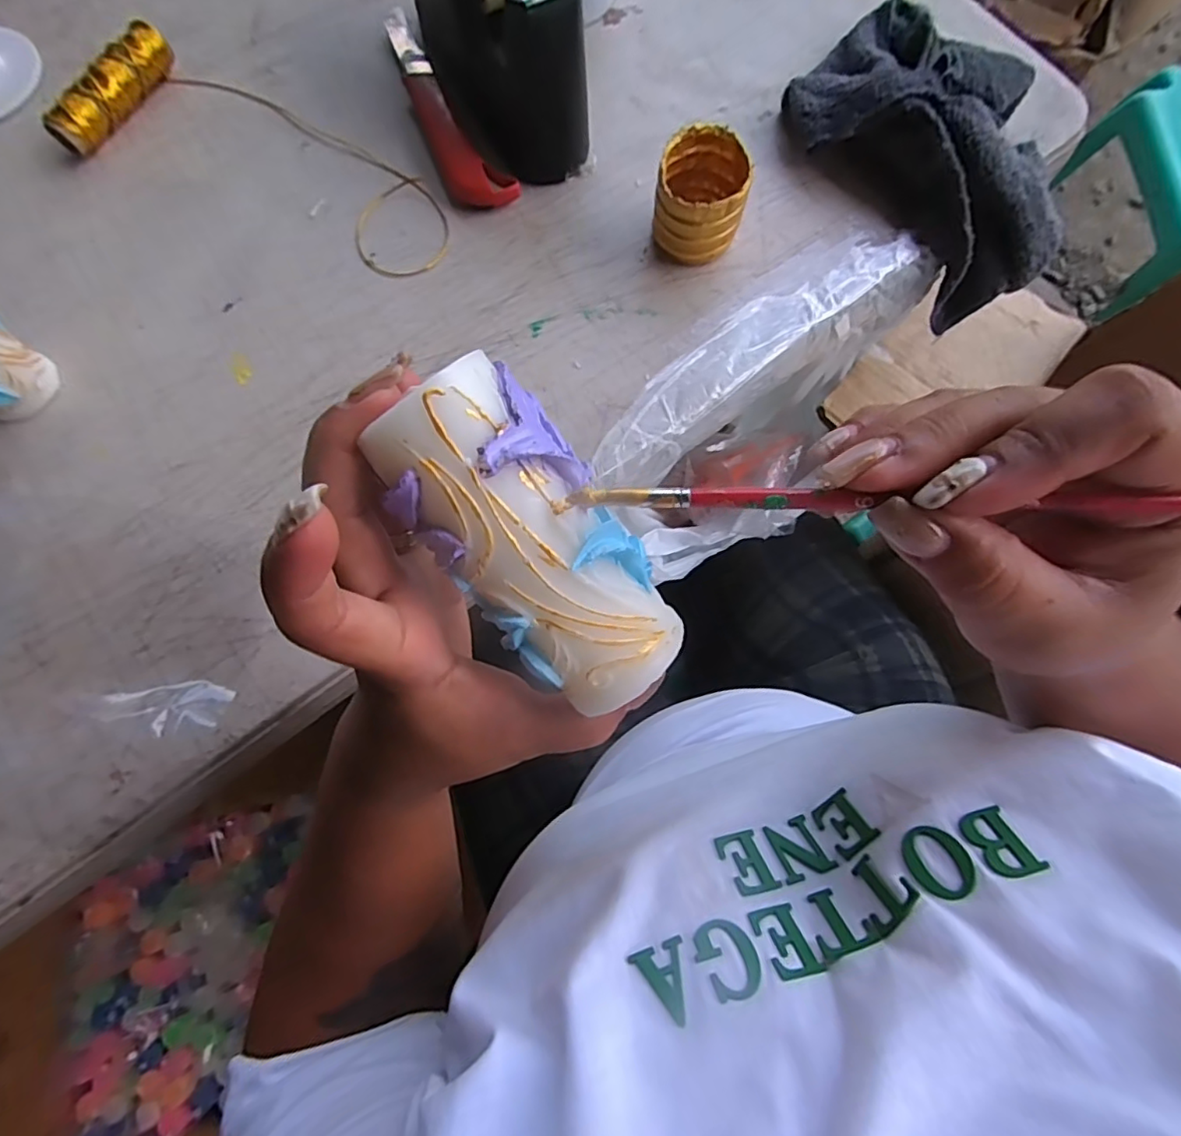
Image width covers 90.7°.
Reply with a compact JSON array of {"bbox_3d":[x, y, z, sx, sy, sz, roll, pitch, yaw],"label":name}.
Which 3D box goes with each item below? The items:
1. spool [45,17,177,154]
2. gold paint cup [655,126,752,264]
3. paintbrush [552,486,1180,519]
[{"bbox_3d":[-0.321,-0.322,0.394,0.020,0.027,0.100,30,78,6],"label":"spool"},{"bbox_3d":[0.067,-0.228,0.364,0.053,0.051,0.057,0,76,-1],"label":"gold paint cup"},{"bbox_3d":[0.084,-0.016,0.146,0.188,0.008,0.005,2,76,8],"label":"paintbrush"}]

